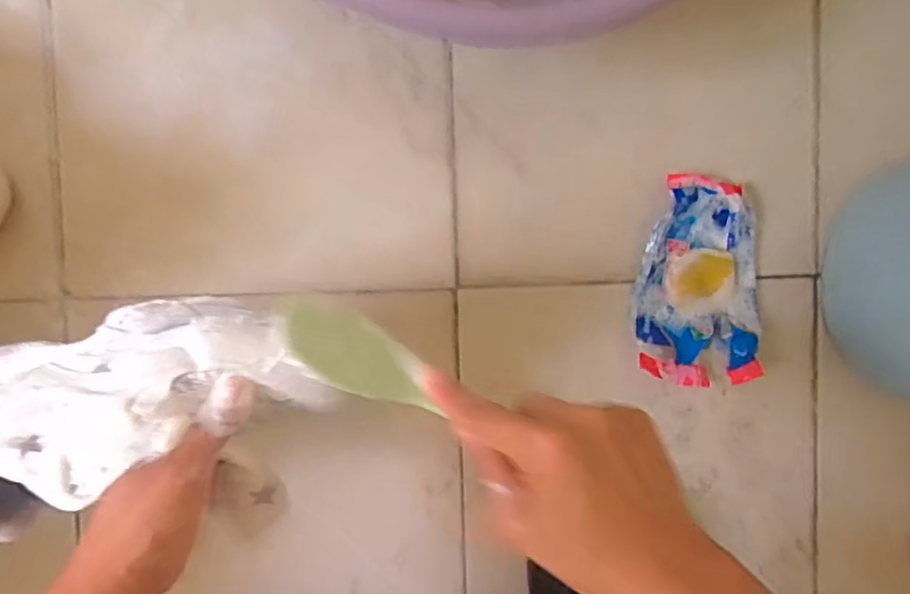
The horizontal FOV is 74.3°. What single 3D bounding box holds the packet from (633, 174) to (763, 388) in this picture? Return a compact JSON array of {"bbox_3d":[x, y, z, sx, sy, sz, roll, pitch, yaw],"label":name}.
[{"bbox_3d":[0.198,-0.012,0.485,0.099,0.015,0.163,2,92,-6],"label":"packet"}]

